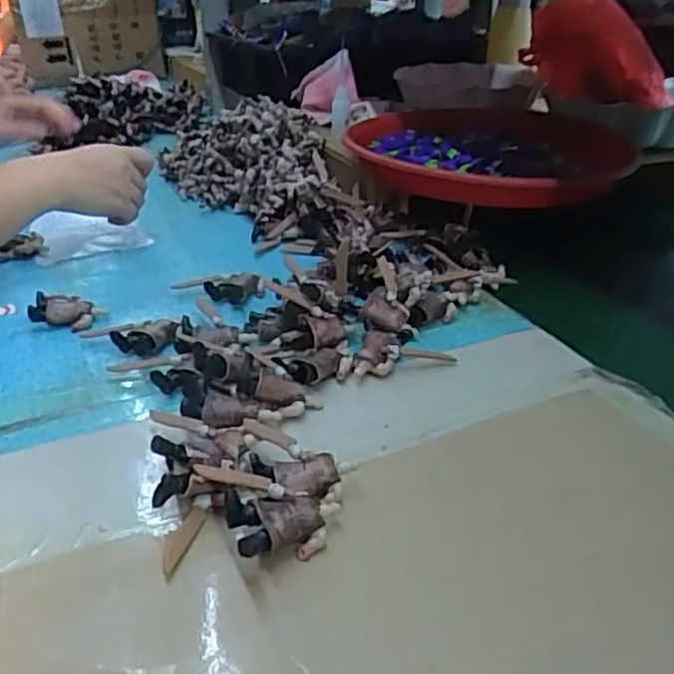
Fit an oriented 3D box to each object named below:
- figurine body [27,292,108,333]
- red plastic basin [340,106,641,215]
[{"bbox_3d":[-0.224,-0.021,0.570,0.060,0.020,0.032,1,31,2],"label":"figurine body"},{"bbox_3d":[0.146,-0.184,0.695,0.250,0.044,0.259,0,28,0],"label":"red plastic basin"}]

